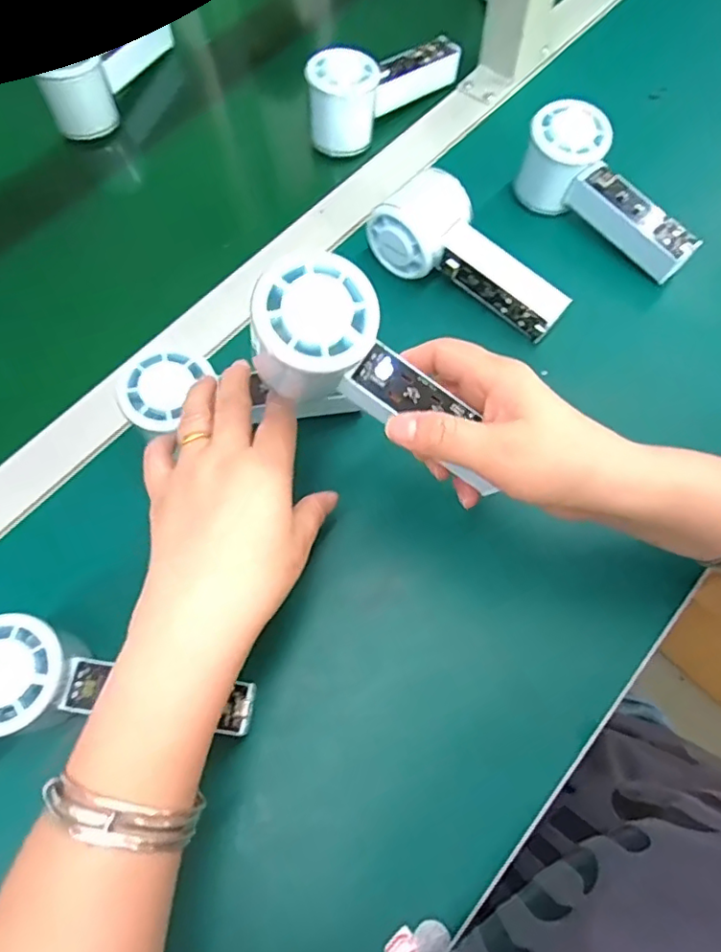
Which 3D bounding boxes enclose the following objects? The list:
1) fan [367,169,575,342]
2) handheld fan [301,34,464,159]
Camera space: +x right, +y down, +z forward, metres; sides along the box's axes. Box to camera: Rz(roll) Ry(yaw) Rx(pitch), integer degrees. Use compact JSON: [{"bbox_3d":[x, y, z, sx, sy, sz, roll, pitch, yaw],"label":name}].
[{"bbox_3d":[0.077,-0.151,0.423,0.065,0.054,0.145,-39,72,-14],"label":"fan"},{"bbox_3d":[0.021,-0.338,0.495,0.146,0.062,0.055,-40,72,-14],"label":"handheld fan"}]

